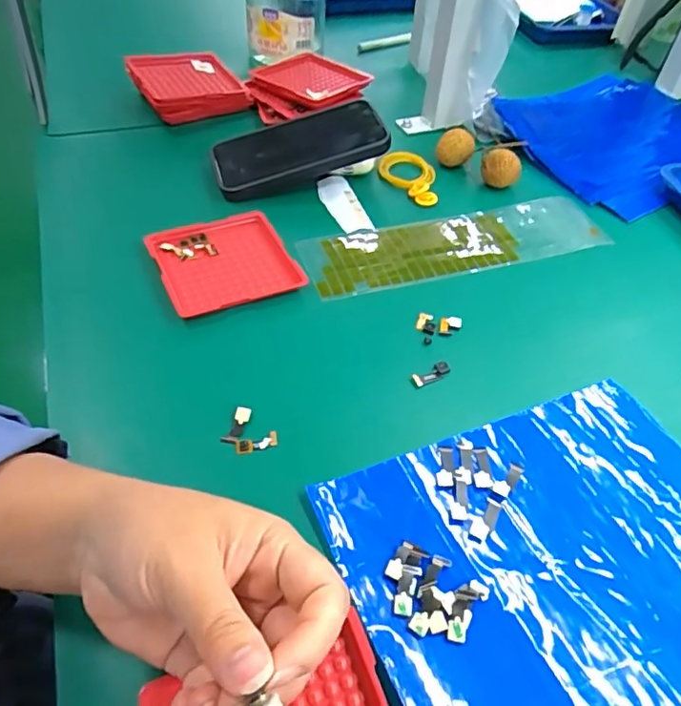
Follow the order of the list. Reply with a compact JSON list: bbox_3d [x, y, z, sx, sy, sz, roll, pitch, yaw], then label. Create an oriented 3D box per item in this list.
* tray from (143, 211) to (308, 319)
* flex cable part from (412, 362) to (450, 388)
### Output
[{"bbox_3d":[-0.090,-0.071,0.426,0.097,0.011,0.096,-21,54,-20],"label":"tray"},{"bbox_3d":[0.063,0.014,0.376,0.029,0.004,0.011,-24,56,-22],"label":"flex cable part"}]

